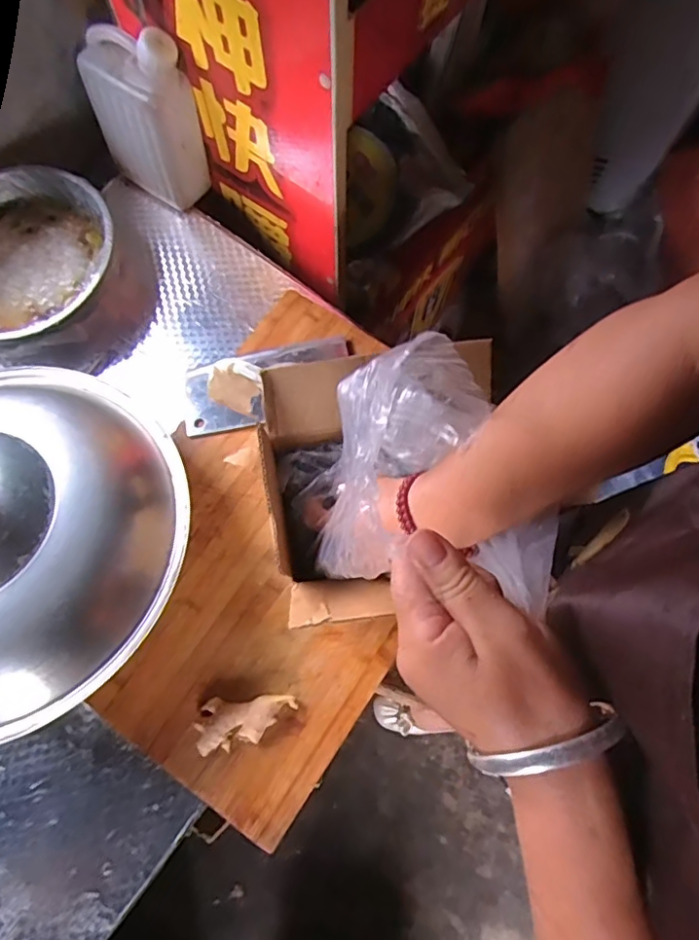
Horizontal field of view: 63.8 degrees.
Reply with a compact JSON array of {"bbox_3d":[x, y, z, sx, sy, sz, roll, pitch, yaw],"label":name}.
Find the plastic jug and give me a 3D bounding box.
[{"bbox_3d":[-0.231,-0.399,0.645,0.125,0.195,0.067,30,76,10],"label":"plastic jug"}]

